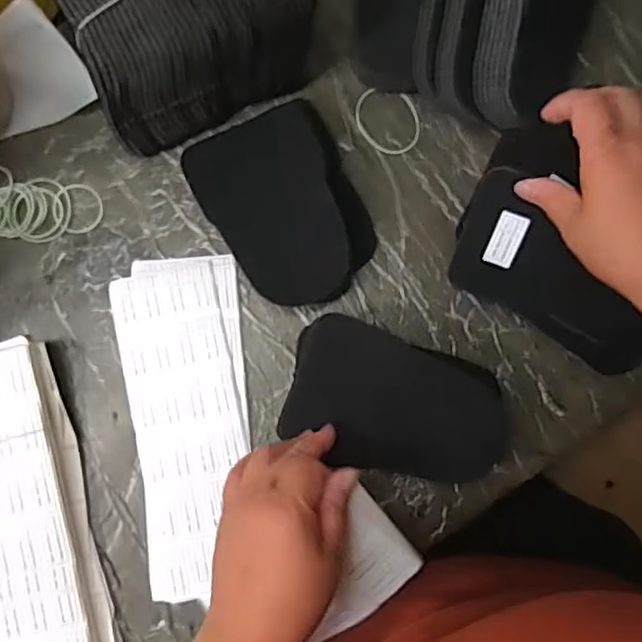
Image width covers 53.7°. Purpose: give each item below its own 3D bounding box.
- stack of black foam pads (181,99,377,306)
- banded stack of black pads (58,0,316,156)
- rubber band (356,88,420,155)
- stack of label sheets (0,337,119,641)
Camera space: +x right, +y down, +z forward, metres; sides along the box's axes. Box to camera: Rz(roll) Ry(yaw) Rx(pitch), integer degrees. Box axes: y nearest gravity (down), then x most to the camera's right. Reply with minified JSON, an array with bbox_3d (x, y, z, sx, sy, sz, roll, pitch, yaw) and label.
[{"bbox_3d":[-0.022,-0.084,0.494,0.115,0.041,0.147,-31,87,-2],"label":"stack of black foam pads"},{"bbox_3d":[-0.103,-0.234,0.477,0.160,0.098,0.140,-26,86,-2],"label":"banded stack of black pads"},{"bbox_3d":[0.055,-0.164,0.523,0.055,0.006,0.050,0,86,0],"label":"rubber band"},{"bbox_3d":[-0.241,0.153,0.485,0.119,0.024,0.256,-15,86,-1],"label":"stack of label sheets"}]

